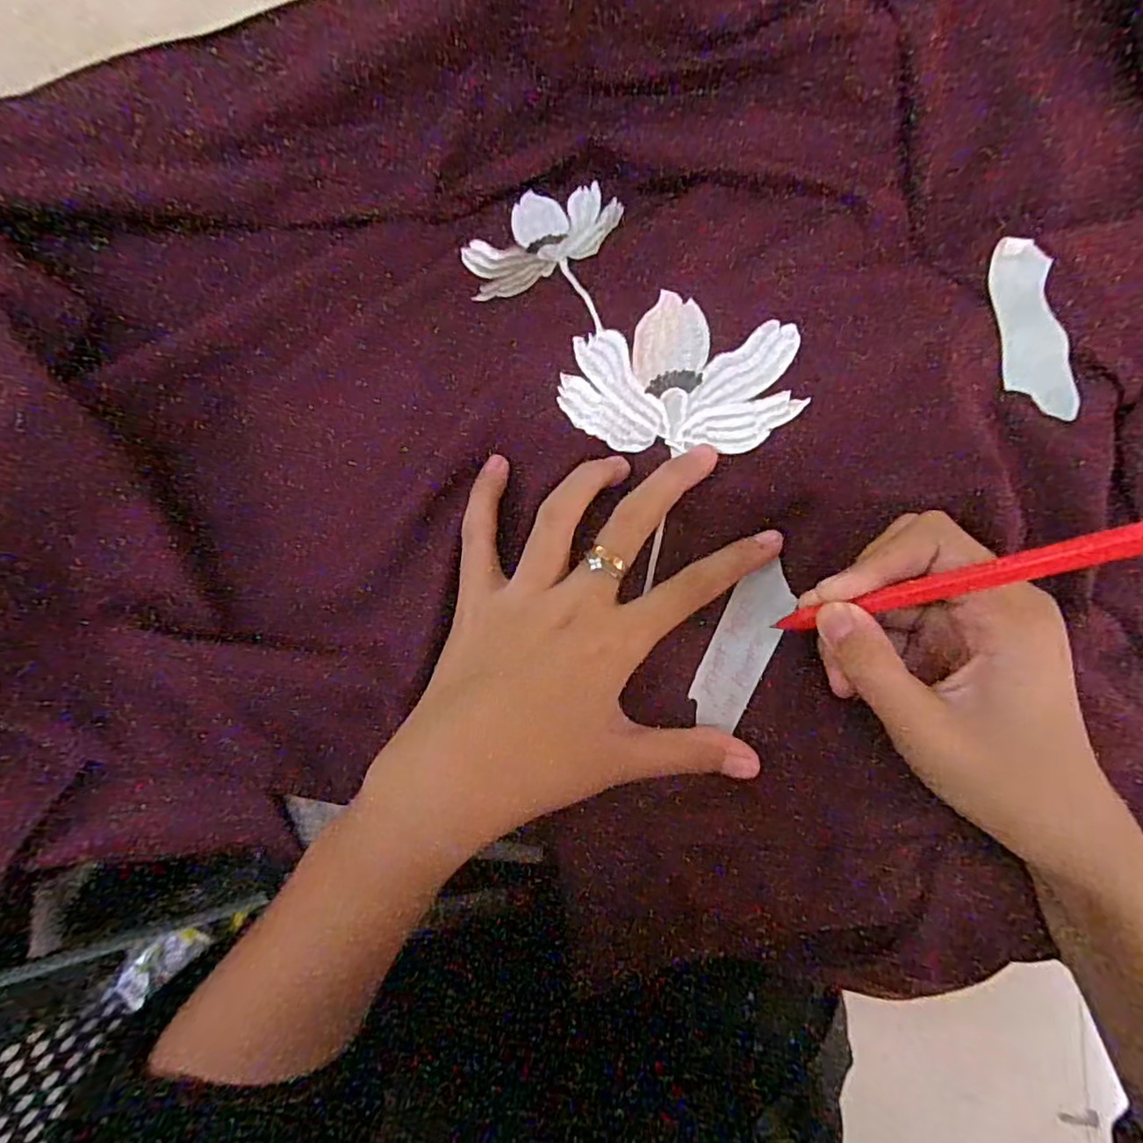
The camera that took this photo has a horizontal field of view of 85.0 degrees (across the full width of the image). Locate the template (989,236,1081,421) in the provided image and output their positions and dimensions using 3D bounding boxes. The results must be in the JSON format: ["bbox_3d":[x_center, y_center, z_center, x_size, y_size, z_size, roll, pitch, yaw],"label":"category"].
[{"bbox_3d":[0.176,-0.091,0.234,0.023,0.011,0.067,-6,83,7],"label":"template"}]

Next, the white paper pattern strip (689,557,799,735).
[{"bbox_3d":[0.067,0.029,0.244,0.023,0.004,0.066,26,87,15],"label":"white paper pattern strip"}]

